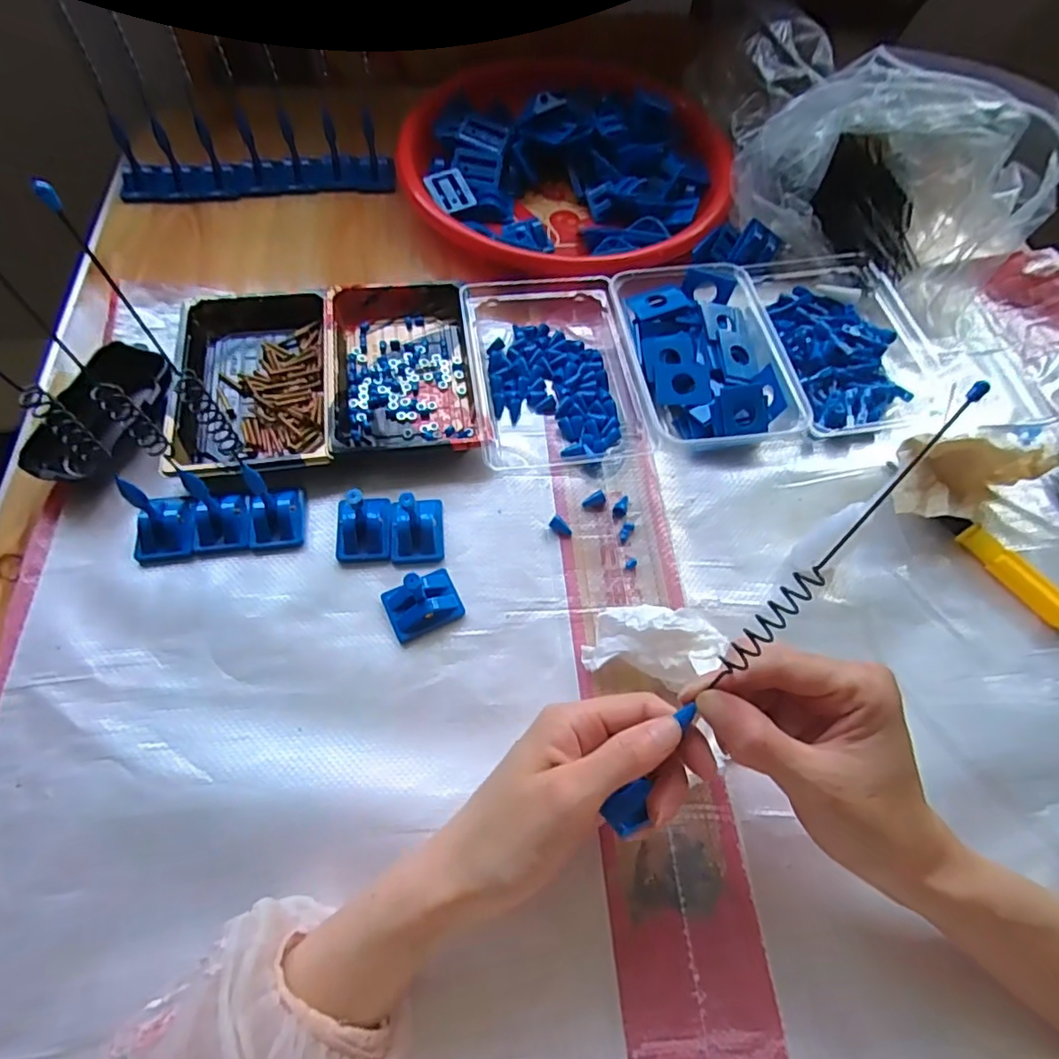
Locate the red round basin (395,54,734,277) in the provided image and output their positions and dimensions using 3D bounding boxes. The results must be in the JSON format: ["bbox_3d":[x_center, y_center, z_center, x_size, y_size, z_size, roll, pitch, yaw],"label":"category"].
[{"bbox_3d":[0.035,-0.343,0.541,0.285,0.062,0.276,1,62,-2],"label":"red round basin"}]

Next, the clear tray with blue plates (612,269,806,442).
[{"bbox_3d":[0.128,-0.132,0.448,0.112,0.035,0.153,-7,63,-6],"label":"clear tray with blue plates"}]

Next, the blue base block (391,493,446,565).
[{"bbox_3d":[-0.073,-0.006,0.374,0.033,0.044,0.040,-4,63,-4],"label":"blue base block"}]

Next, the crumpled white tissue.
[{"bbox_3d":[0.075,0.068,0.345,0.081,0.036,0.044,6,62,1],"label":"crumpled white tissue"}]

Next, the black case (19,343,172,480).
[{"bbox_3d":[-0.289,-0.078,0.401,0.044,0.030,0.108,16,63,6],"label":"black case"}]

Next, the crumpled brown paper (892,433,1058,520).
[{"bbox_3d":[0.282,-0.039,0.394,0.096,0.056,0.058,-21,65,-13],"label":"crumpled brown paper"}]

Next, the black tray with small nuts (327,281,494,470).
[{"bbox_3d":[-0.095,-0.123,0.441,0.102,0.025,0.167,-8,63,-7],"label":"black tray with small nuts"}]

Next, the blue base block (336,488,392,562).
[{"bbox_3d":[-0.107,-0.007,0.371,0.035,0.043,0.038,-3,63,-4],"label":"blue base block"}]

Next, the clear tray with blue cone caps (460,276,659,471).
[{"bbox_3d":[0.016,-0.130,0.447,0.119,0.030,0.176,-8,63,-7],"label":"clear tray with blue cone caps"}]

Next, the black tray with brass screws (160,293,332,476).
[{"bbox_3d":[-0.199,-0.111,0.429,0.108,0.024,0.171,-6,63,-6],"label":"black tray with brass screws"}]

